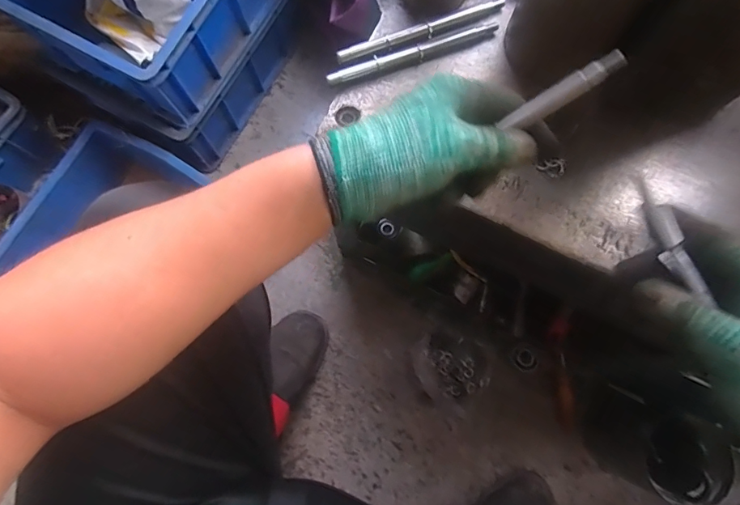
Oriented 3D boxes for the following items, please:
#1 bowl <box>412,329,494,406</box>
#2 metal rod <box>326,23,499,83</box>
[{"bbox_3d":[0.136,0.192,0.762,0.119,0.066,0.133,-38,81,-8],"label":"bowl"},{"bbox_3d":[0.040,-0.180,0.410,0.163,0.011,0.015,-20,79,-5],"label":"metal rod"}]

